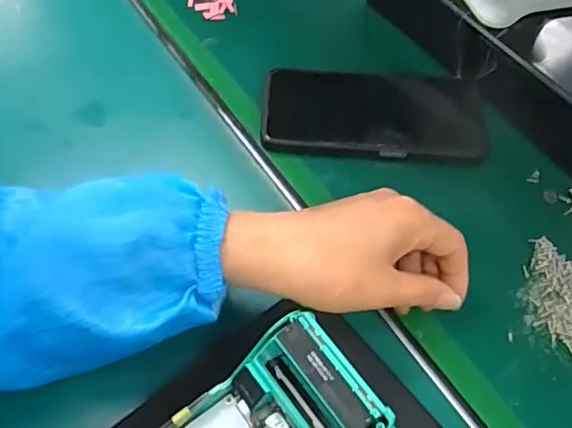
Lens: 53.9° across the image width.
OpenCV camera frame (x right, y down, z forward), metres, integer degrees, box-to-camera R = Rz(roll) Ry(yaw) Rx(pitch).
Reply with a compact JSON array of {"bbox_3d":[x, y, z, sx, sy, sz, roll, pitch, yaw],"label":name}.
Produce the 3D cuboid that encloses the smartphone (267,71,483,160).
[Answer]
[{"bbox_3d":[0.068,-0.075,0.424,0.166,0.013,0.076,0,60,-3],"label":"smartphone"}]

